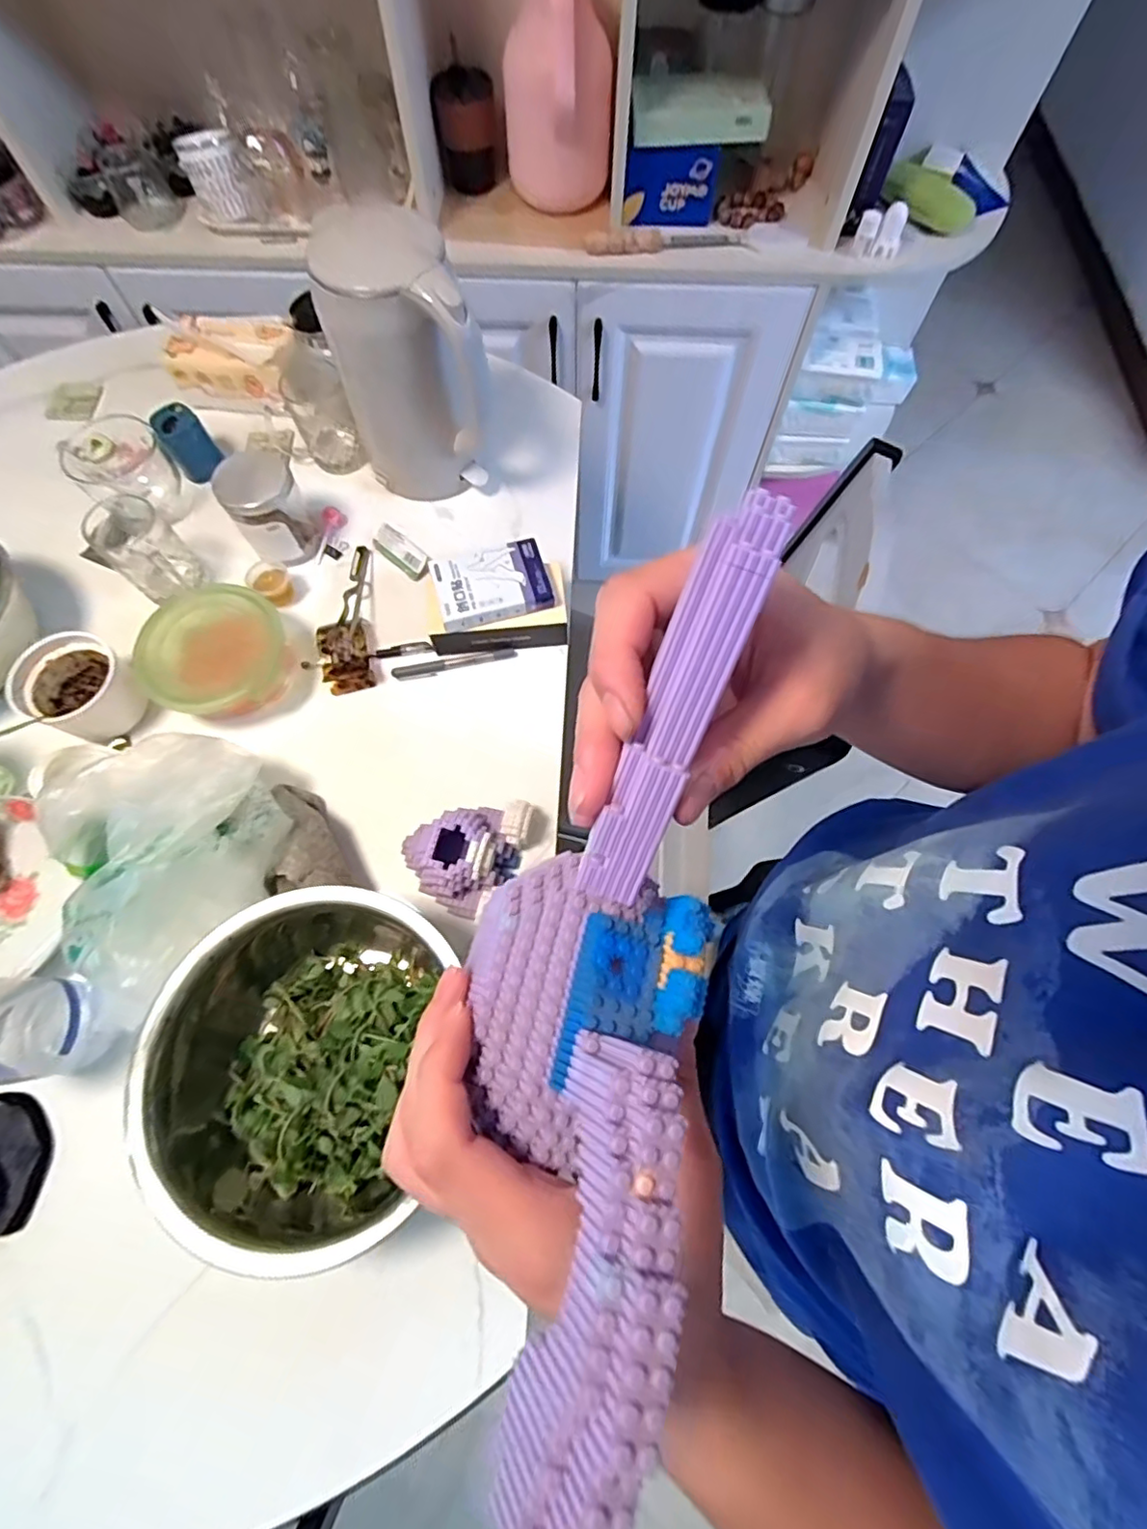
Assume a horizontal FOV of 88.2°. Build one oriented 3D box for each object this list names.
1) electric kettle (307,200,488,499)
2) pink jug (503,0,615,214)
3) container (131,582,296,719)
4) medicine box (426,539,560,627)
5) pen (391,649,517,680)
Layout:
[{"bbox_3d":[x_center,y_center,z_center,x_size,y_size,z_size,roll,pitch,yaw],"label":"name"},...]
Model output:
[{"bbox_3d":[-0.178,-0.416,0.640,0.136,0.246,0.133,-22,70,-8],"label":"electric kettle"},{"bbox_3d":[-0.022,-0.922,0.808,0.143,0.241,0.171,-3,69,-1],"label":"pink jug"},{"bbox_3d":[-0.381,-0.118,0.636,0.137,0.061,0.146,0,69,0],"label":"container"},{"bbox_3d":[-0.088,-0.196,0.639,0.119,0.019,0.084,-16,70,-6],"label":"medicine box"},{"bbox_3d":[-0.135,-0.113,0.675,0.139,0.013,0.015,-11,69,-4],"label":"pen"}]

